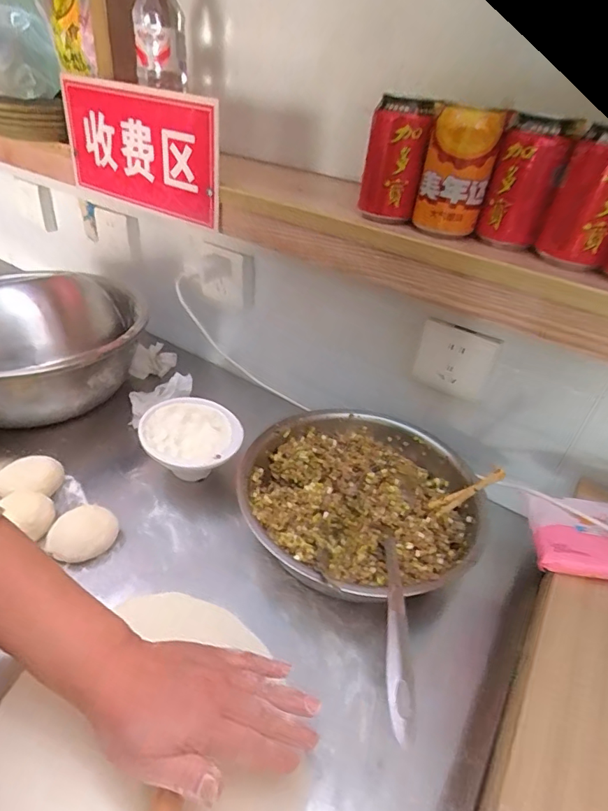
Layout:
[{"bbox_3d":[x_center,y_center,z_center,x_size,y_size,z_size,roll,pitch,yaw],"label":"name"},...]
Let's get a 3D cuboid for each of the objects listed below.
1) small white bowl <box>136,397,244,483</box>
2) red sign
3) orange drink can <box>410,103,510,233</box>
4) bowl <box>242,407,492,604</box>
[{"bbox_3d":[-0.142,0.053,0.582,0.119,0.072,0.132,2,37,-6],"label":"small white bowl"},{"bbox_3d":[-0.224,-0.341,0.625,0.297,0.150,0.015,27,41,24],"label":"red sign"},{"bbox_3d":[0.149,-0.228,0.454,0.065,0.103,0.057,14,37,10],"label":"orange drink can"},{"bbox_3d":[0.063,0.097,0.510,0.254,0.079,0.255,4,37,-3],"label":"bowl"}]

